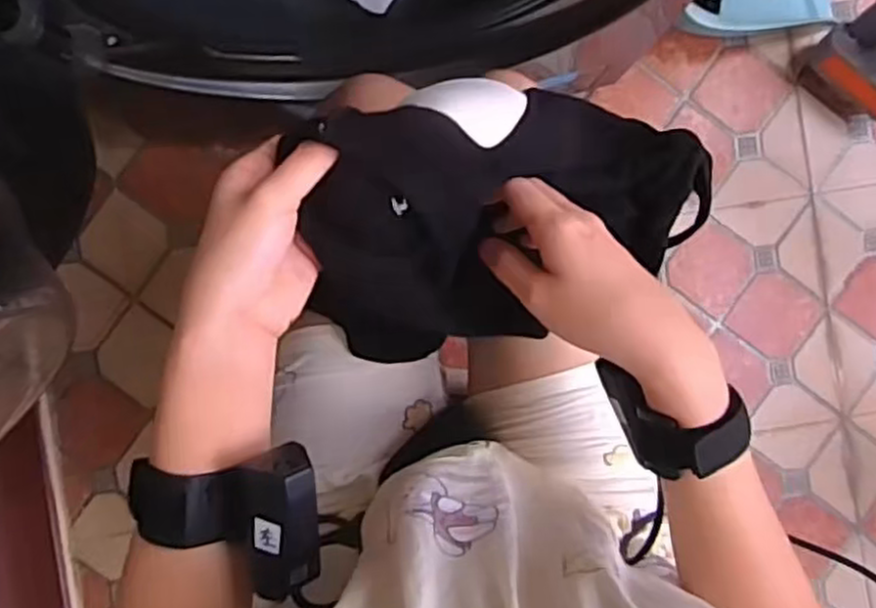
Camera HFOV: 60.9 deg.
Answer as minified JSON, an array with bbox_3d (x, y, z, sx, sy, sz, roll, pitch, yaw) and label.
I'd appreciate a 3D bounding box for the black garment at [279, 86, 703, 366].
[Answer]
[{"bbox_3d":[0.051,-0.051,0.430,0.264,0.080,0.125,-14,92,-29],"label":"black garment"}]

